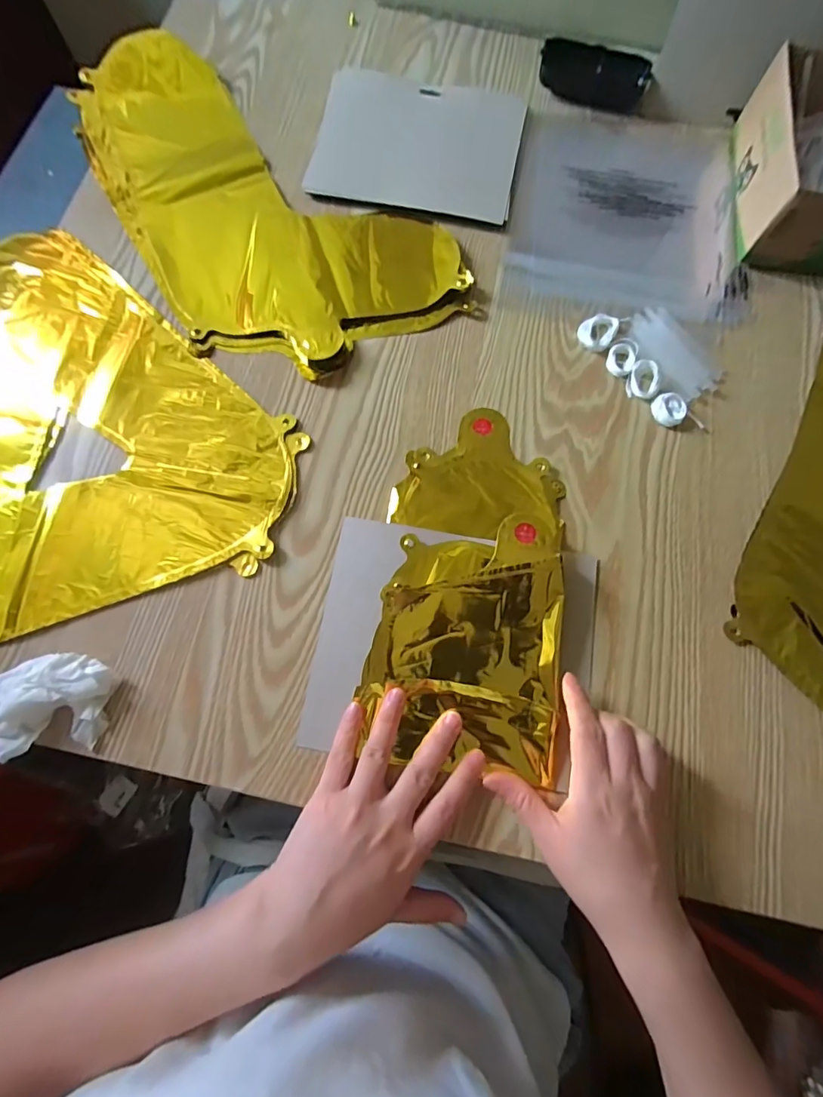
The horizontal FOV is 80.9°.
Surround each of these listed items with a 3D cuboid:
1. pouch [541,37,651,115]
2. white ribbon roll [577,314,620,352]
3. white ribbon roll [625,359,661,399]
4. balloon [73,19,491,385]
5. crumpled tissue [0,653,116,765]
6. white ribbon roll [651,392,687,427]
[{"bbox_3d":[0.189,-0.492,0.502,0.111,0.036,0.027,15,73,3],"label":"pouch"},{"bbox_3d":[0.161,-0.188,0.418,0.030,0.007,0.037,34,75,9],"label":"white ribbon roll"},{"bbox_3d":[0.194,-0.142,0.402,0.025,0.012,0.031,11,73,2],"label":"white ribbon roll"},{"bbox_3d":[-0.158,-0.347,0.457,0.233,0.012,0.443,-31,76,-10],"label":"balloon"},{"bbox_3d":[-0.235,0.101,0.312,0.073,0.020,0.058,-7,73,-3],"label":"crumpled tissue"},{"bbox_3d":[0.212,-0.115,0.396,0.026,0.008,0.027,0,73,-1],"label":"white ribbon roll"}]

